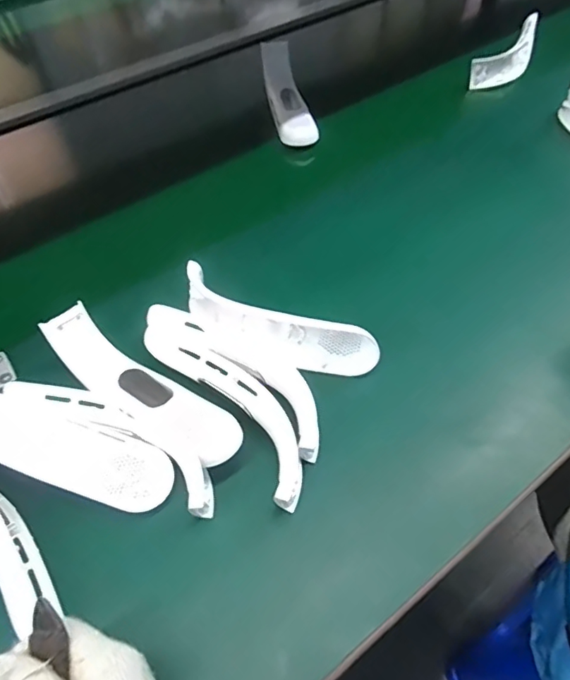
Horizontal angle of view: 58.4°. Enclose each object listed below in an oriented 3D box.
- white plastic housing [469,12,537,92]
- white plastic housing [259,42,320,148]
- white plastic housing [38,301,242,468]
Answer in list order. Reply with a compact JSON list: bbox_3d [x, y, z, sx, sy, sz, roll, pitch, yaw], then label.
[{"bbox_3d":[0.352,-0.442,0.788,0.051,0.043,0.190,35,64,25],"label":"white plastic housing"},{"bbox_3d":[0.003,-0.341,0.717,0.050,0.056,0.183,-11,55,-4],"label":"white plastic housing"},{"bbox_3d":[-0.119,0.037,0.416,0.193,0.030,0.048,30,62,22],"label":"white plastic housing"}]

